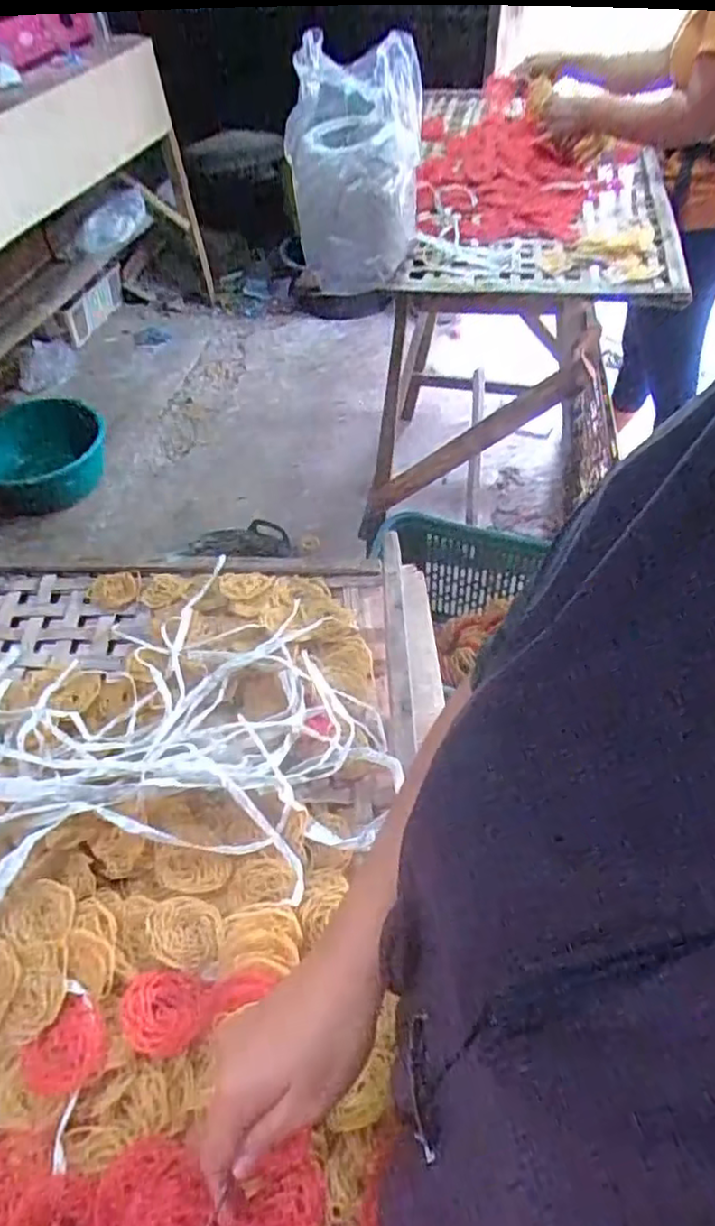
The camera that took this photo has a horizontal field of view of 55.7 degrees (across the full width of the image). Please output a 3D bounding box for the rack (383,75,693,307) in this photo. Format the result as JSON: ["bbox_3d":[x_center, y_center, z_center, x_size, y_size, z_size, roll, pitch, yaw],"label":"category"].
[{"bbox_3d":[0.326,-0.812,1.238,0.435,0.058,0.882,5,55,9],"label":"rack"}]

